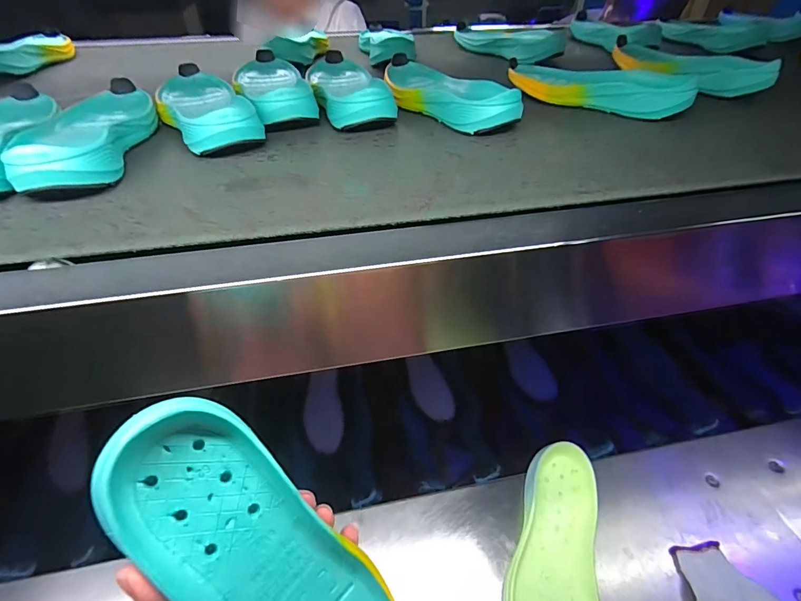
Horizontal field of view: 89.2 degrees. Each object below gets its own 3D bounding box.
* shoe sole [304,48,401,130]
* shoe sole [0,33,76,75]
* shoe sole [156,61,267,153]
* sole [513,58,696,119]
[{"bbox_3d":[-0.071,-0.275,0.514,0.078,0.037,0.220,-14,45,-9],"label":"shoe sole"},{"bbox_3d":[-0.589,-0.403,0.645,0.071,0.041,0.214,-4,44,2],"label":"shoe sole"},{"bbox_3d":[-0.222,-0.222,0.452,0.087,0.040,0.235,-21,46,-22],"label":"shoe sole"},{"bbox_3d":[0.231,-0.274,0.510,0.075,0.040,0.234,-30,49,-23],"label":"sole"}]

